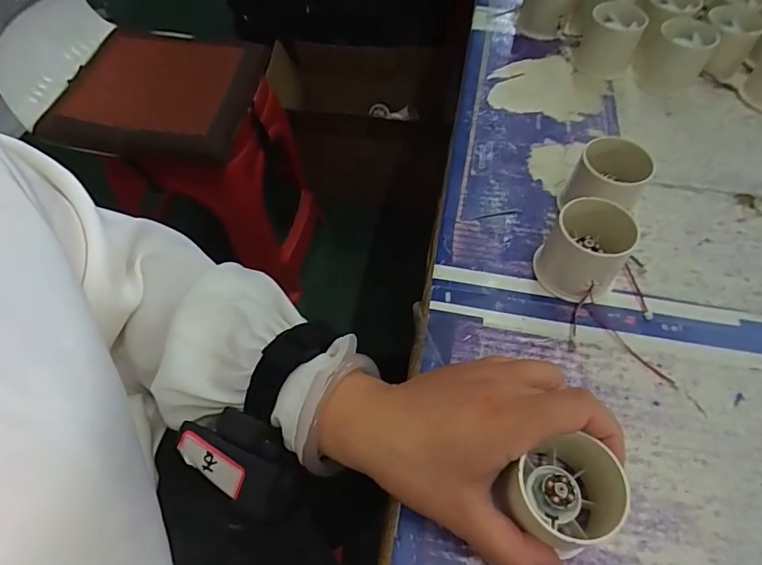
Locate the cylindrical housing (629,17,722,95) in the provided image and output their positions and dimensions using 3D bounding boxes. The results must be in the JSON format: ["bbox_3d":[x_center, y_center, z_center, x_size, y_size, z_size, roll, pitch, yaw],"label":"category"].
[{"bbox_3d":[0.285,-0.218,0.459,0.054,0.055,0.055,0,56,0],"label":"cylindrical housing"}]

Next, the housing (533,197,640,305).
[{"bbox_3d":[0.138,-0.020,0.323,0.053,0.052,0.053,0,56,0],"label":"housing"}]

